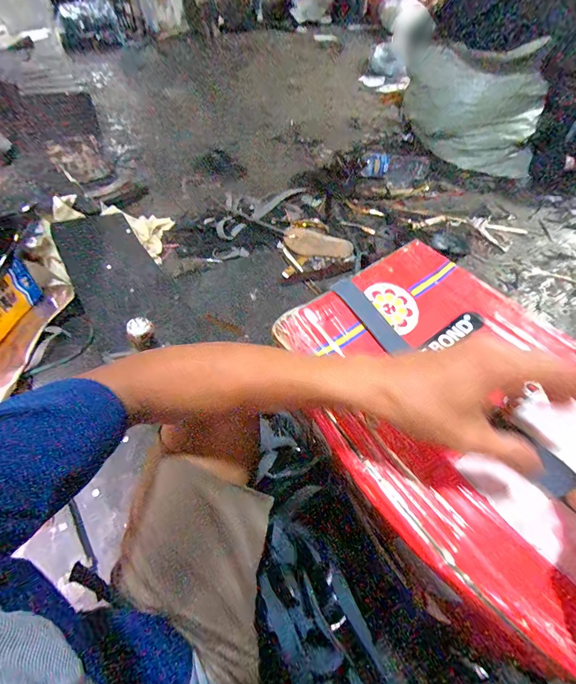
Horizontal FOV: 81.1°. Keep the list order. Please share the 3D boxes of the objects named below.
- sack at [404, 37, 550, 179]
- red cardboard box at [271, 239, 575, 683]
[{"bbox_3d":[0.783,-0.992,1.434,0.581,0.340,0.287,17,56,11],"label":"sack"},{"bbox_3d":[0.160,0.053,0.321,0.267,0.049,0.330,-30,59,-19],"label":"red cardboard box"}]

